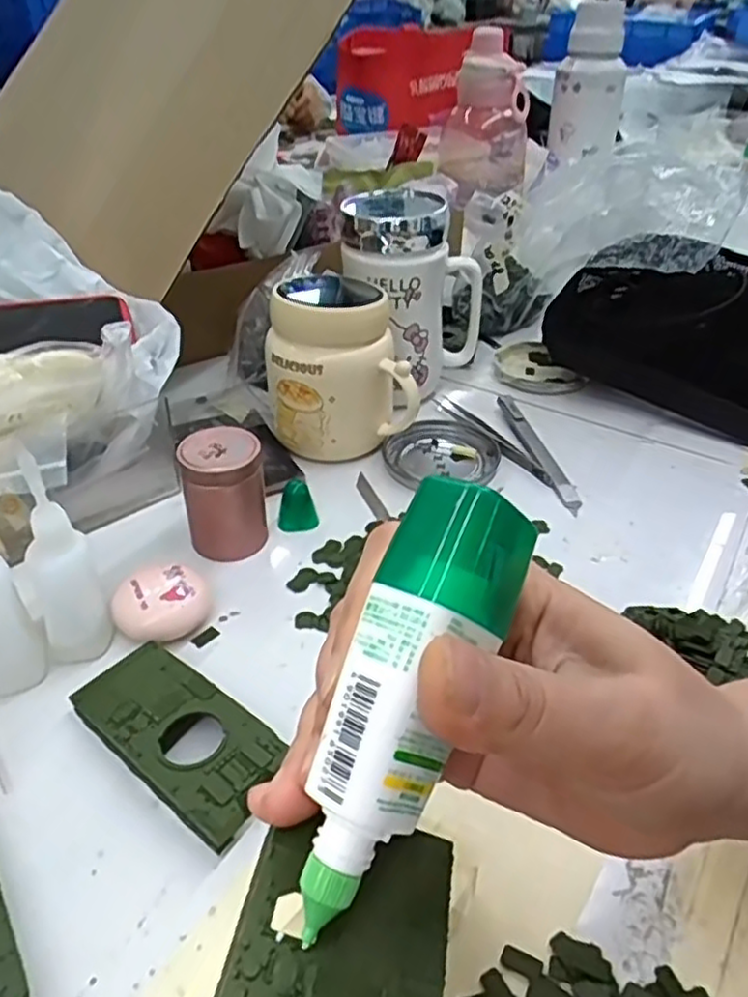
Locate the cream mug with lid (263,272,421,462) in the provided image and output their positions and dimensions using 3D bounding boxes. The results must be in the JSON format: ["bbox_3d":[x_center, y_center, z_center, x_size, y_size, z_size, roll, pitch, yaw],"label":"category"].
[{"bbox_3d":[-0.025,-0.095,0.485,0.096,0.114,0.093,-4,38,-6],"label":"cream mug with lid"}]

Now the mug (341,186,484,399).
[{"bbox_3d":[0.022,-0.147,0.527,0.080,0.144,0.090,30,46,32],"label":"mug"}]

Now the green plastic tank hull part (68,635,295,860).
[{"bbox_3d":[-0.083,0.101,0.306,0.103,0.020,0.046,28,45,31],"label":"green plastic tank hull part"}]

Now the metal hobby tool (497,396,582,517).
[{"bbox_3d":[0.114,-0.037,0.500,0.013,0.005,0.138,-7,38,-10],"label":"metal hobby tool"}]

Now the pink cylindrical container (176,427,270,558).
[{"bbox_3d":[-0.085,-0.002,0.404,0.044,0.067,0.035,-6,38,-9],"label":"pink cylindrical container"}]

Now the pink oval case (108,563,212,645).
[{"bbox_3d":[-0.109,0.056,0.363,0.049,0.025,0.037,-14,40,-18],"label":"pink oval case"}]

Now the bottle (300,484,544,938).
[{"bbox_3d":[0.006,0.043,0.152,0.027,0.019,0.096,19,79,22],"label":"bottle"}]

